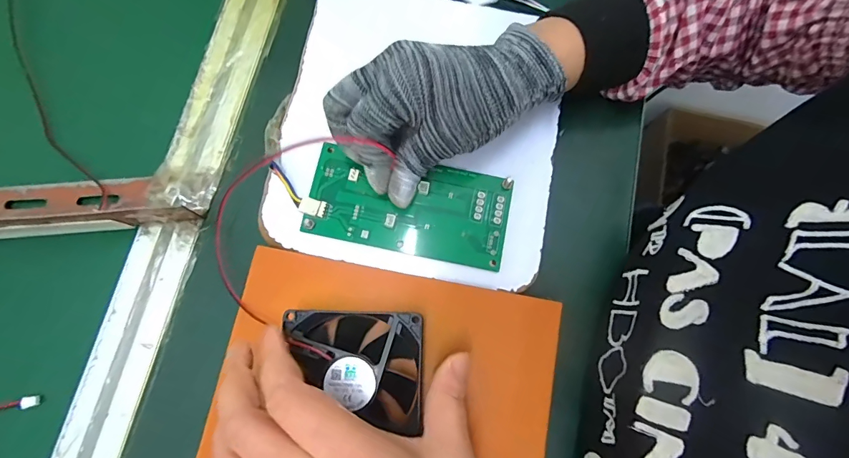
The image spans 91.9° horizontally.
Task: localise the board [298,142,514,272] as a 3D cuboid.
[{"bbox_3d":[-0.011,-0.015,0.278,0.133,0.007,0.064,9,78,0],"label":"board"}]

